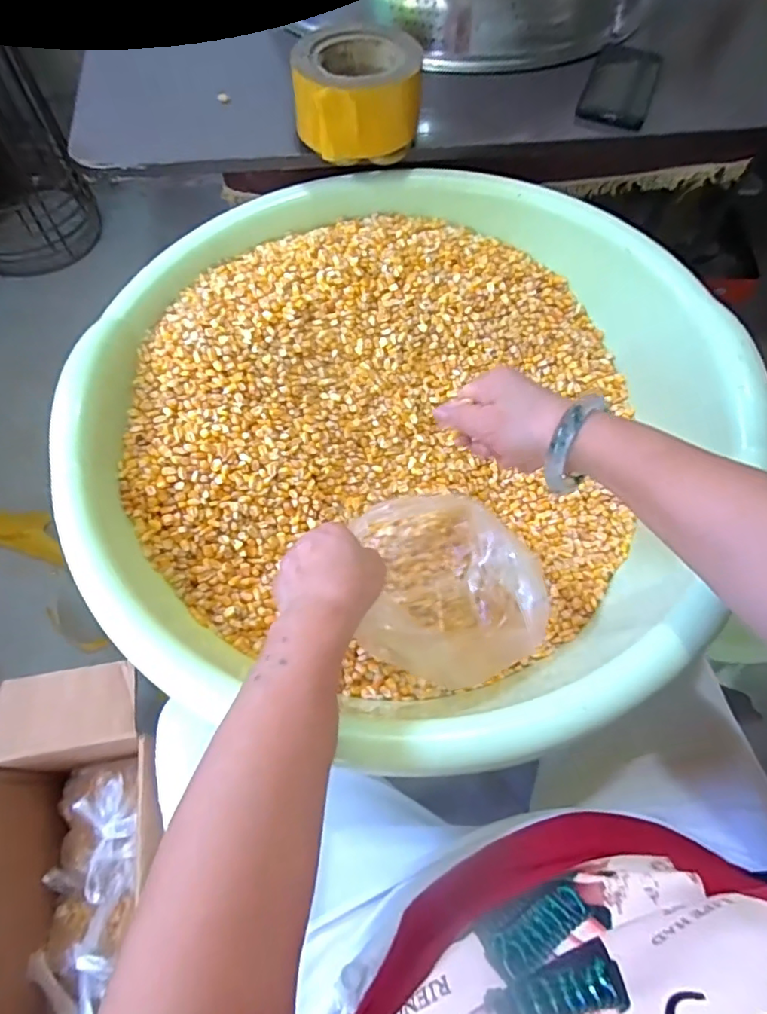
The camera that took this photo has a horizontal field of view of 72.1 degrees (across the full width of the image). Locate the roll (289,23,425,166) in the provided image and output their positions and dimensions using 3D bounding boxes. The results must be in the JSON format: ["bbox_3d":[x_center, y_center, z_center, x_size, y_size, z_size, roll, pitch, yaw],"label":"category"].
[{"bbox_3d":[-0.026,-0.405,0.524,0.121,0.075,0.121,0,63,-1],"label":"roll"}]

